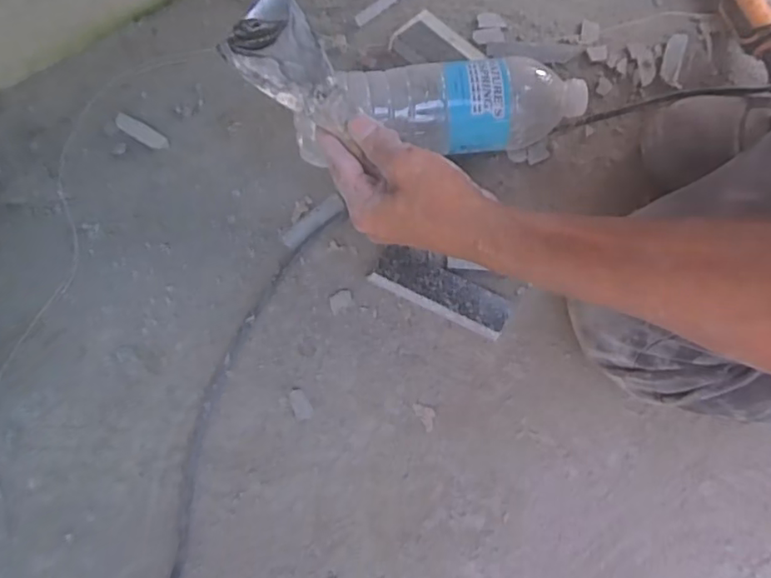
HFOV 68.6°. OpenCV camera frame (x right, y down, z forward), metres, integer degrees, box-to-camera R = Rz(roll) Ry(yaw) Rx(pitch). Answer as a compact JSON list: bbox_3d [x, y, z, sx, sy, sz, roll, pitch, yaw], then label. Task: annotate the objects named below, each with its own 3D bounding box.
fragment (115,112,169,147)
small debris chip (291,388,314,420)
[{"bbox_3d":[-0.228,-0.147,0.528,0.056,0.004,0.017,29,72,7],"label":"fragment"},{"bbox_3d":[-0.068,0.092,0.454,0.014,0.004,0.025,-20,73,-9],"label":"small debris chip"}]

